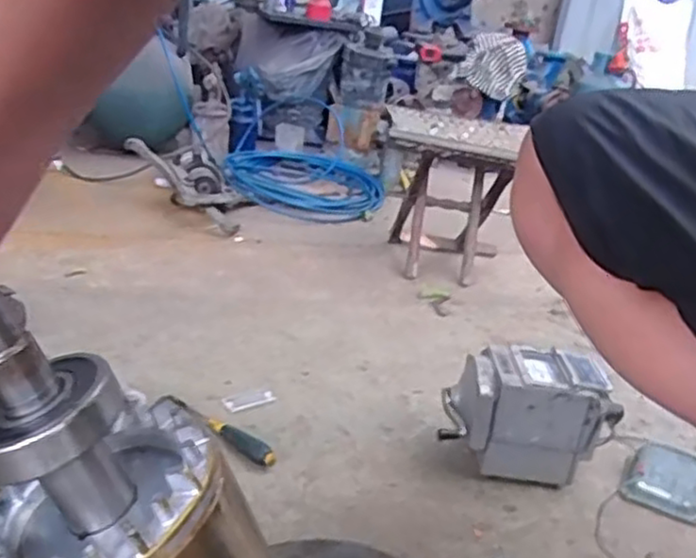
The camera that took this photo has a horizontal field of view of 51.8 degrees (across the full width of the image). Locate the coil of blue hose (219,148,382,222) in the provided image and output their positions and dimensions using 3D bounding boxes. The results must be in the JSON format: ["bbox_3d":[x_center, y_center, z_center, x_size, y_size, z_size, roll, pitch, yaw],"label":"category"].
[{"bbox_3d":[-0.111,-0.261,1.886,0.410,0.066,0.506,7,22,-3],"label":"coil of blue hose"}]

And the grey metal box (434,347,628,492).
[{"bbox_3d":[0.202,0.158,0.844,0.184,0.133,0.111,7,22,-3],"label":"grey metal box"}]

